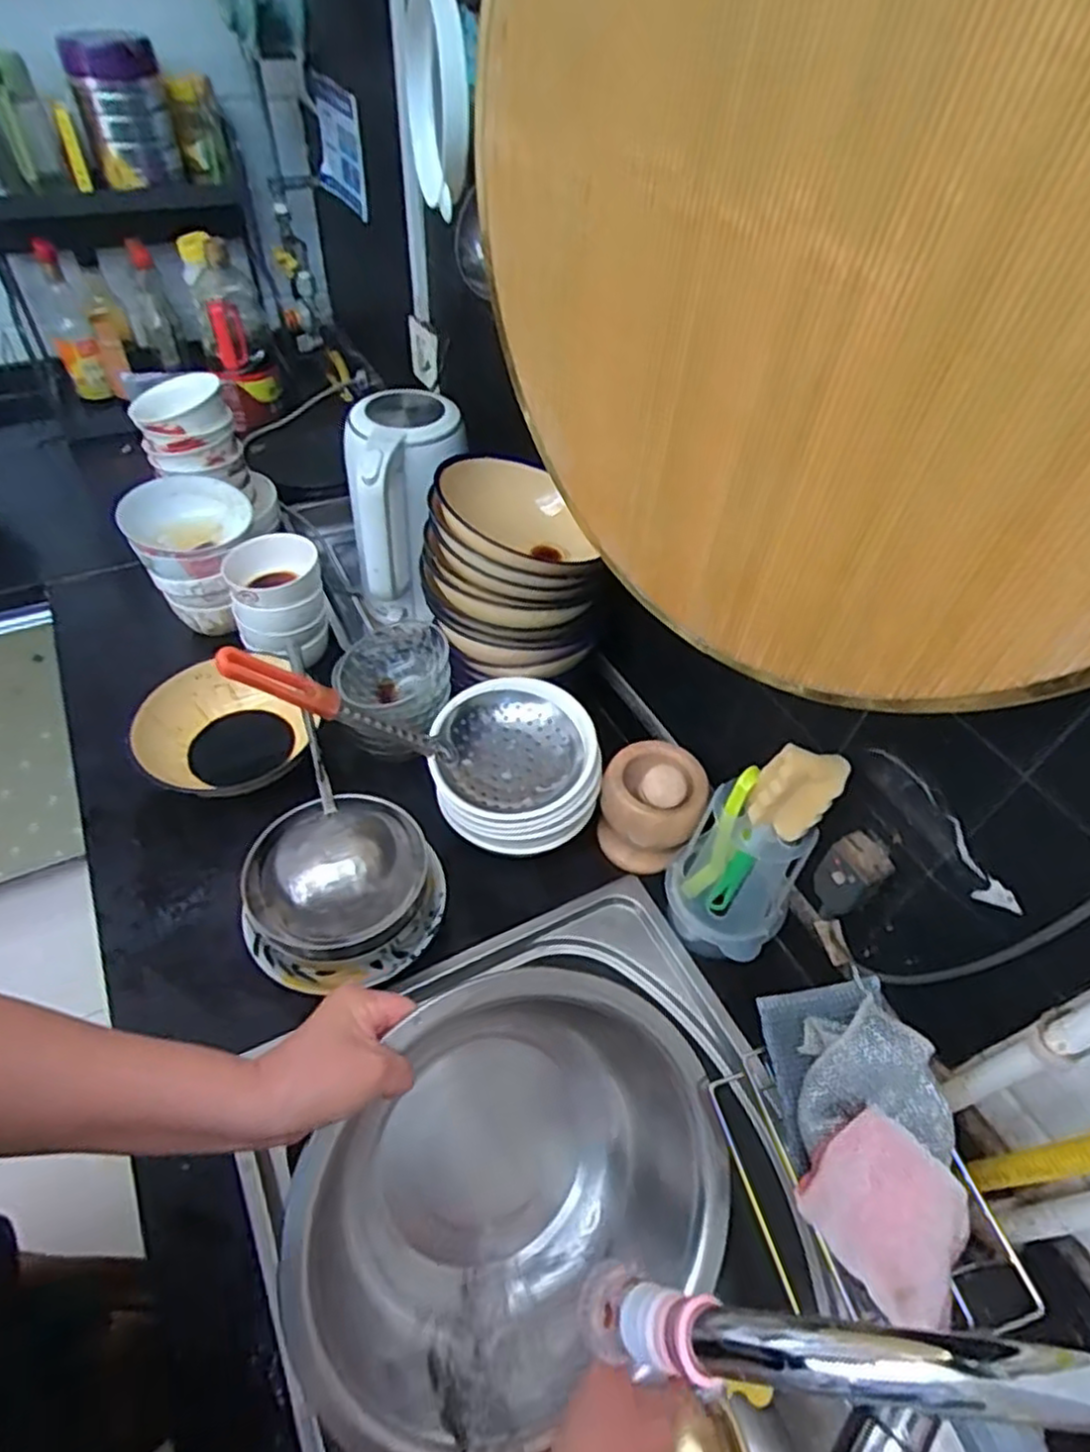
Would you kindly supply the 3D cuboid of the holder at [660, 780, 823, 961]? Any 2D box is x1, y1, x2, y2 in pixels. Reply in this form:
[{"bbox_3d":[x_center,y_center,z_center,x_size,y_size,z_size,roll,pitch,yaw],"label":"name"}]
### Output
[{"bbox_3d":[0.165,0.140,0.647,0.108,0.179,0.062,39,57,25],"label":"holder"}]

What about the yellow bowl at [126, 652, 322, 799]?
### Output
[{"bbox_3d":[-0.350,0.021,0.795,0.162,0.086,0.164,2,49,-2],"label":"yellow bowl"}]

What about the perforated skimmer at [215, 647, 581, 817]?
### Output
[{"bbox_3d":[-0.118,-0.006,0.652,0.329,0.094,0.143,15,42,-33],"label":"perforated skimmer"}]

